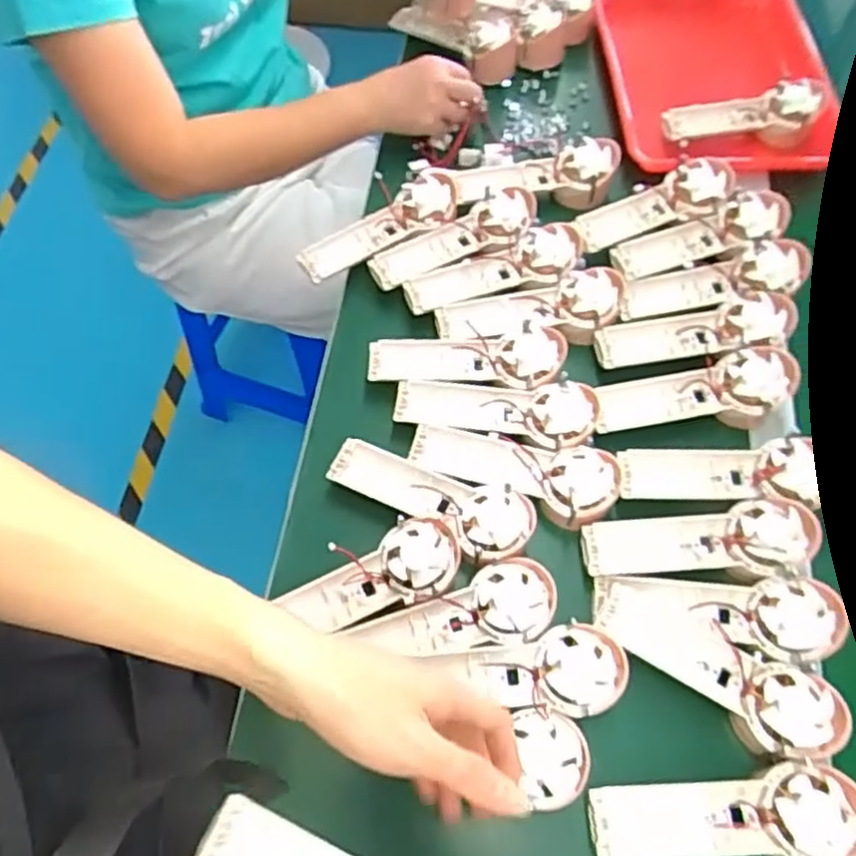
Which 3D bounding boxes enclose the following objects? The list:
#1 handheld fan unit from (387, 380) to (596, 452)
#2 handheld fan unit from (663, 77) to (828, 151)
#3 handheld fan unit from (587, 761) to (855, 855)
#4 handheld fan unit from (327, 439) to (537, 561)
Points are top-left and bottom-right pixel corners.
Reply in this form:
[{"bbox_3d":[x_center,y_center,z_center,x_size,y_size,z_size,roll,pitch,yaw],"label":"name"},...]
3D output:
[{"bbox_3d":[0.057,-0.020,0.624,0.169,0.029,0.056,10,63,5],"label":"handheld fan unit"},{"bbox_3d":[0.350,-0.354,0.811,0.173,0.042,0.055,-1,63,0],"label":"handheld fan unit"},{"bbox_3d":[0.198,0.259,0.475,0.175,0.025,0.059,-3,63,-1],"label":"handheld fan unit"},{"bbox_3d":[0.001,0.053,0.586,0.172,0.029,0.057,24,65,12],"label":"handheld fan unit"}]

